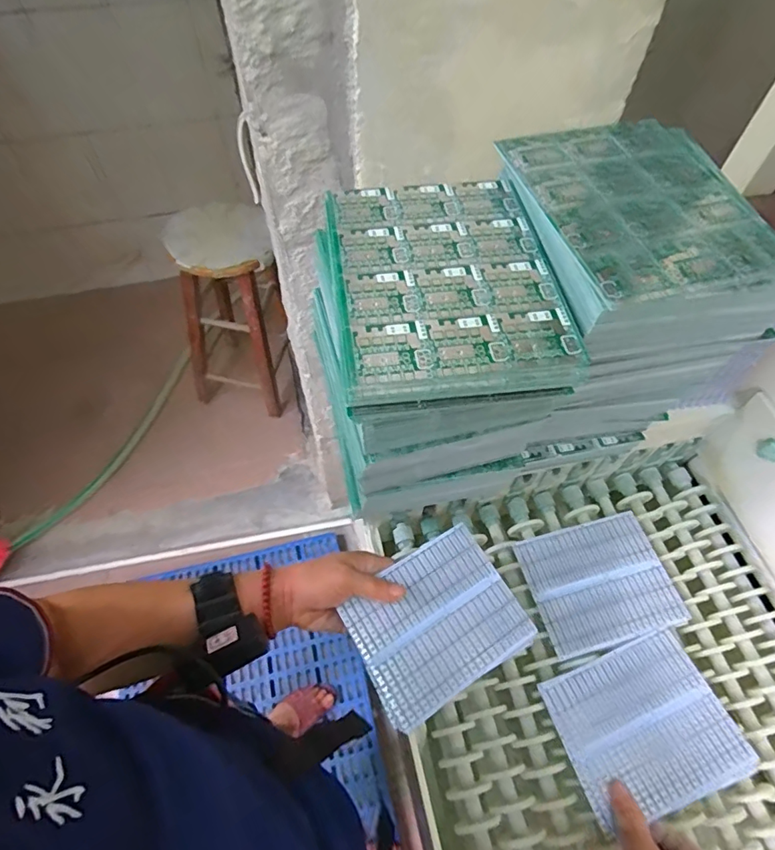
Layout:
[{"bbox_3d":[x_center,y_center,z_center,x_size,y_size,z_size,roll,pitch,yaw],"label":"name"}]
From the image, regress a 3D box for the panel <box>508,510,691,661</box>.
[{"bbox_3d":[0.224,0.166,0.523,0.144,0.004,0.121,-14,60,-7],"label":"panel"}]

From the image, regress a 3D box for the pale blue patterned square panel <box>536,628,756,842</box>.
[{"bbox_3d":[0.232,0.271,0.447,0.148,0.005,0.121,-18,57,-10],"label":"pale blue patterned square panel"}]

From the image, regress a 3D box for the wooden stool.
[{"bbox_3d":[-0.453,-0.317,1.469,0.313,0.553,0.285,11,60,5],"label":"wooden stool"}]

